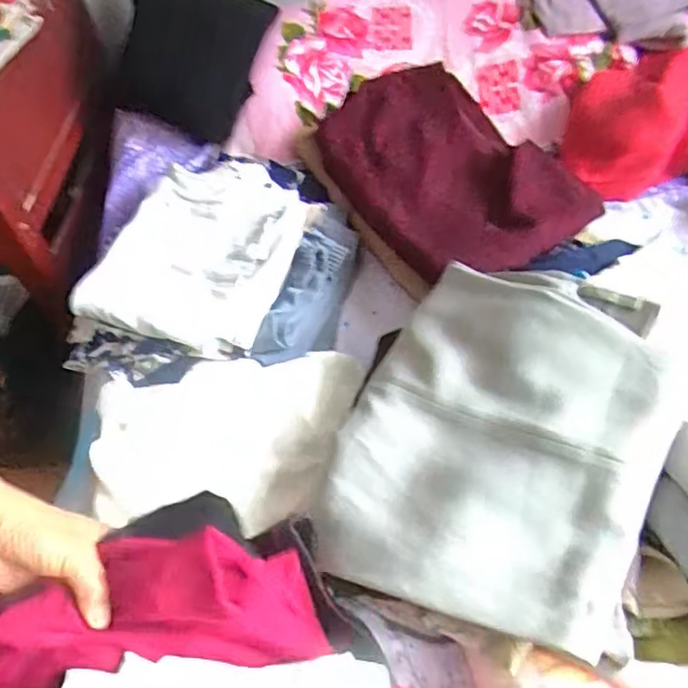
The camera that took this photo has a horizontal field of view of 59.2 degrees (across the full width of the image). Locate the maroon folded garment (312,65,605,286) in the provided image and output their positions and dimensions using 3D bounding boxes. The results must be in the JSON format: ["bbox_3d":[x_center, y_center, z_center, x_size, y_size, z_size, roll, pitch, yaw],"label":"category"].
[{"bbox_3d":[0.118,-0.230,0.757,0.240,0.090,0.358,-28,54,-17],"label":"maroon folded garment"}]

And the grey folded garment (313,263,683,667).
[{"bbox_3d":[0.131,0.071,0.515,0.254,0.066,0.317,23,56,22],"label":"grey folded garment"}]

